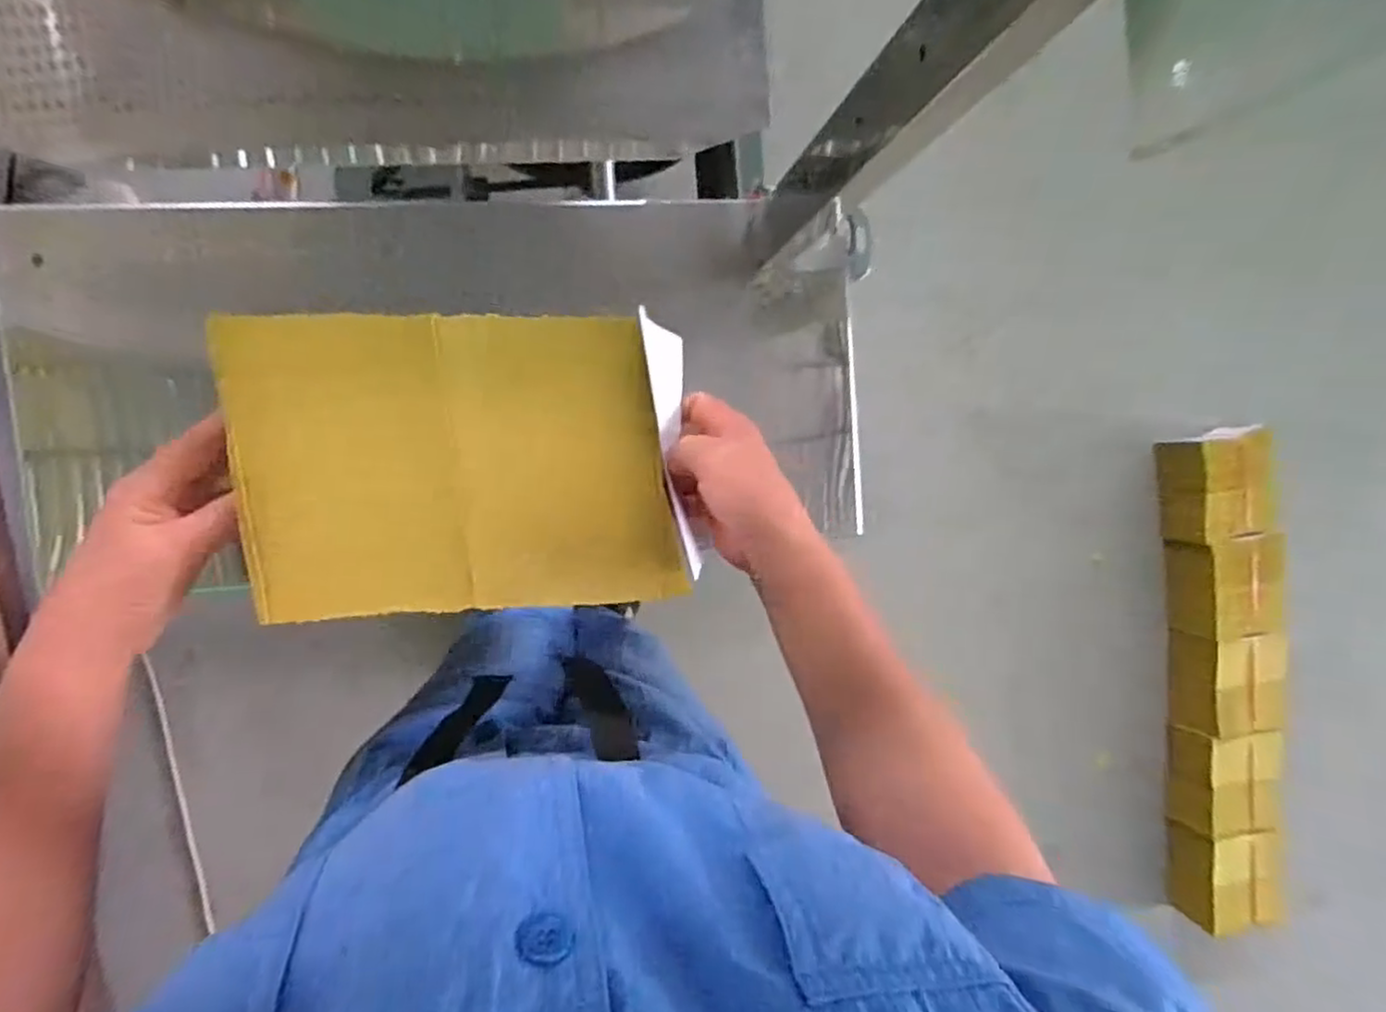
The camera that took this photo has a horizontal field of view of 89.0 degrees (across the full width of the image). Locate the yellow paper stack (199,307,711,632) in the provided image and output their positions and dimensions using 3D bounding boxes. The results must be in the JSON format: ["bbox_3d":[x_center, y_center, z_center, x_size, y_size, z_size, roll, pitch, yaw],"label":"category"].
[{"bbox_3d":[-0.121,-0.022,0.393,0.233,0.023,0.160,-4,95,-8],"label":"yellow paper stack"}]

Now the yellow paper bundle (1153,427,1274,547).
[{"bbox_3d":[1.034,-0.043,1.410,0.148,0.148,0.221,-10,96,-8],"label":"yellow paper bundle"}]

